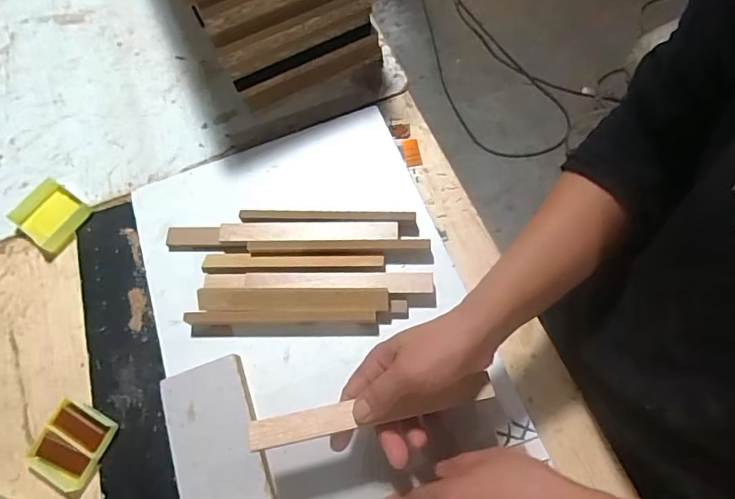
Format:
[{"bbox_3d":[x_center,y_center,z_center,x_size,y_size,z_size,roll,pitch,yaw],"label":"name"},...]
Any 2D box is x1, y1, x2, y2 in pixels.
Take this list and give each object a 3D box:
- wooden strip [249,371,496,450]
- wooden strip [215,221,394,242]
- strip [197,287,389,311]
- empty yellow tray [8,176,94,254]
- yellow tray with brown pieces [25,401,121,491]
[{"bbox_3d":[0.004,0.120,0.351,0.181,0.006,0.022,-9,67,-2],"label":"wooden strip"},{"bbox_3d":[-0.061,-0.018,0.485,0.181,0.009,0.021,0,67,4],"label":"wooden strip"},{"bbox_3d":[-0.072,0.047,0.453,0.180,0.012,0.023,0,67,4],"label":"strip"},{"bbox_3d":[-0.365,-0.040,0.548,0.074,0.015,0.065,32,72,15],"label":"empty yellow tray"},{"bbox_3d":[-0.280,0.184,0.449,0.067,0.008,0.066,24,70,12],"label":"yellow tray with brown pieces"}]

